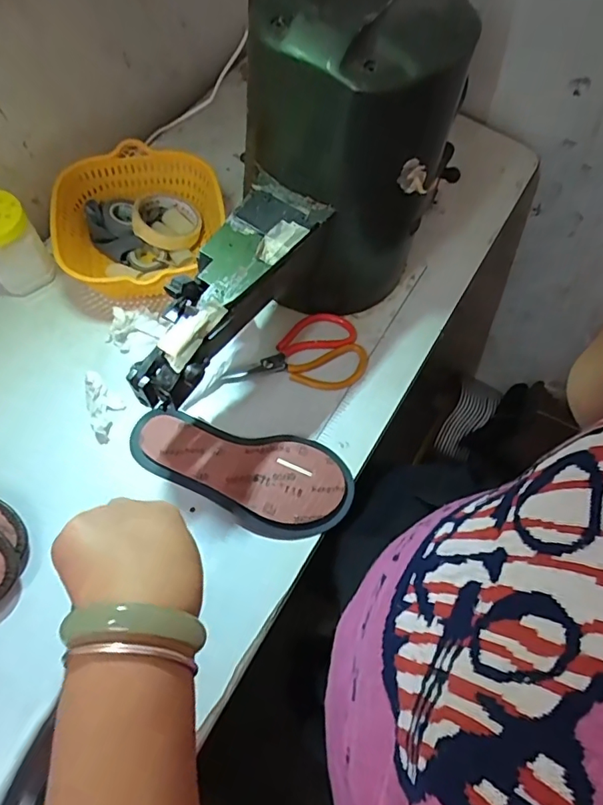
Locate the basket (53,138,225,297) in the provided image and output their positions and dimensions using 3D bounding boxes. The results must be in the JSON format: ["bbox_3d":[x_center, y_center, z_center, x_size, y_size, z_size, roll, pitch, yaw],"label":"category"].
[{"bbox_3d":[-0.207,-0.221,0.664,0.206,0.085,0.216,7,66,1],"label":"basket"}]

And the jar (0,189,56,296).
[{"bbox_3d":[-0.356,-0.191,0.621,0.073,0.119,0.062,-29,70,-14],"label":"jar"}]

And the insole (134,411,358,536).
[{"bbox_3d":[-0.071,0.081,0.577,0.254,0.030,0.108,12,67,4],"label":"insole"}]

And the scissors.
[{"bbox_3d":[-0.029,-0.053,0.639,0.221,0.014,0.097,-12,67,-7],"label":"scissors"}]

